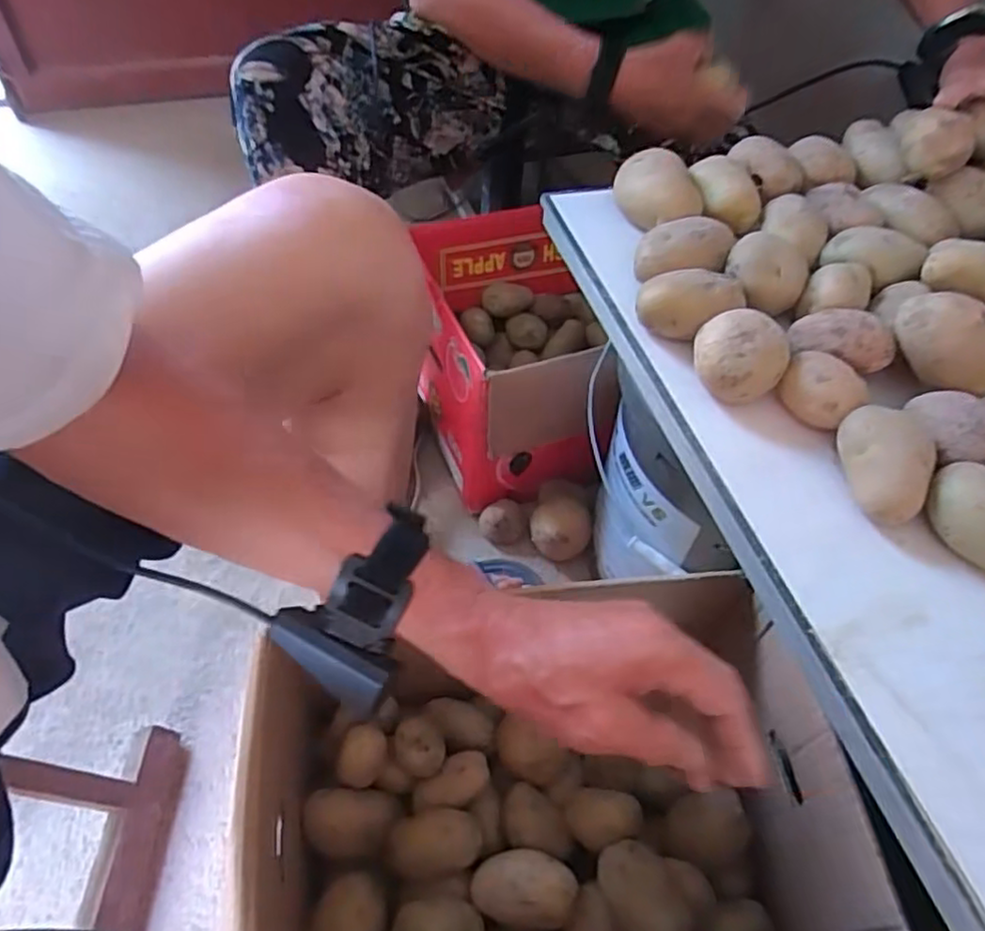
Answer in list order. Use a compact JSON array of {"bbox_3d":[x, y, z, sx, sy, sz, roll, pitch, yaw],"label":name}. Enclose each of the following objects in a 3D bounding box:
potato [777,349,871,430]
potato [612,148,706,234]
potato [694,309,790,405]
[{"bbox_3d":[0.217,-0.049,0.456,0.050,0.034,0.043,37,62,23],"label":"potato"},{"bbox_3d":[0.138,-0.225,0.576,0.074,0.043,0.065,11,55,7],"label":"potato"},{"bbox_3d":[0.164,-0.071,0.460,0.058,0.047,0.055,15,56,10],"label":"potato"}]

